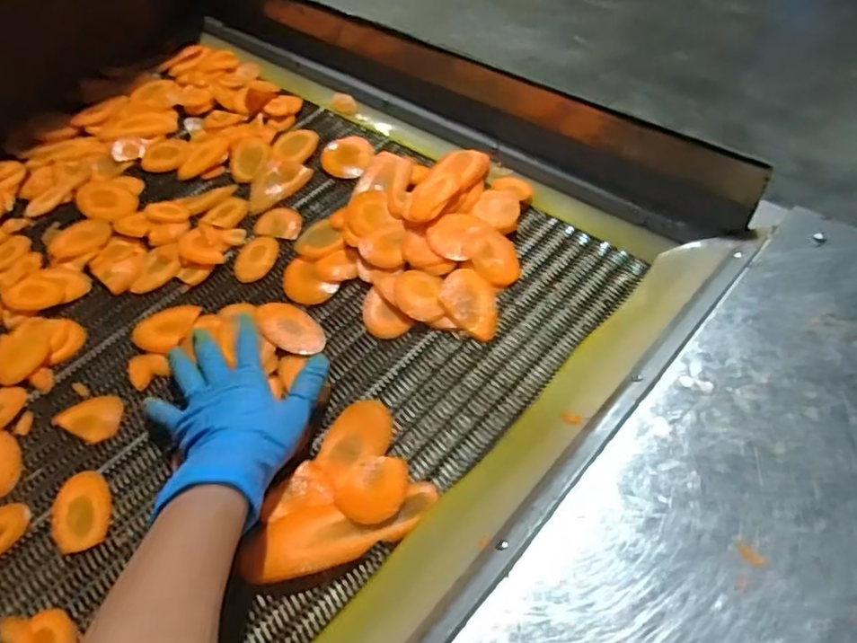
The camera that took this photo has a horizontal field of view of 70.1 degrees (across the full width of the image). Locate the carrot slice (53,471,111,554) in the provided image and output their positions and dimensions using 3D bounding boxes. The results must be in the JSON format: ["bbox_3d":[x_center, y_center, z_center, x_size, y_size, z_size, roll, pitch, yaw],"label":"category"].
[{"bbox_3d":[-0.265,0.144,0.469,0.040,0.008,0.061,-14,53,-6],"label":"carrot slice"}]

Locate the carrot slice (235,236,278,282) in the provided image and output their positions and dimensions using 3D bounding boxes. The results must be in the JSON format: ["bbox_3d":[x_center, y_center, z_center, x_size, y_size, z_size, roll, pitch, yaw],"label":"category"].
[{"bbox_3d":[-0.174,-0.064,0.617,0.041,0.004,0.060,5,53,9],"label":"carrot slice"}]

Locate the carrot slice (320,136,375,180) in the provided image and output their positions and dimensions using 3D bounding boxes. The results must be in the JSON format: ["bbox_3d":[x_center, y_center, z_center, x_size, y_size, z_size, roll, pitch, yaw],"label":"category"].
[{"bbox_3d":[-0.094,-0.189,0.704,0.059,0.005,0.056,-1,69,2],"label":"carrot slice"}]

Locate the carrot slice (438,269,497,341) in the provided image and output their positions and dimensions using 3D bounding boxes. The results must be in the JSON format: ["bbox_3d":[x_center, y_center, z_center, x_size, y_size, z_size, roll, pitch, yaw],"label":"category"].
[{"bbox_3d":[0.040,-0.016,0.551,0.067,0.009,0.046,41,78,16],"label":"carrot slice"}]

